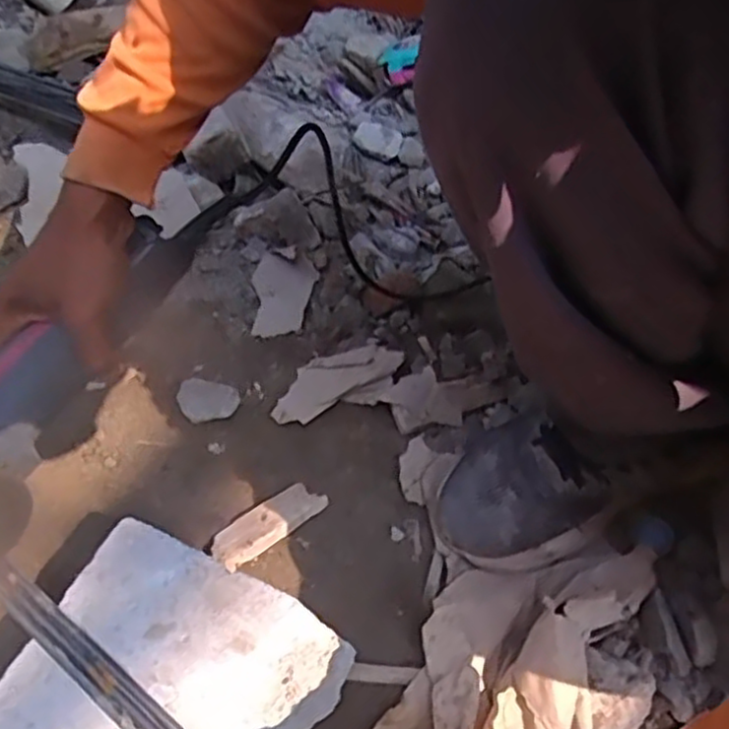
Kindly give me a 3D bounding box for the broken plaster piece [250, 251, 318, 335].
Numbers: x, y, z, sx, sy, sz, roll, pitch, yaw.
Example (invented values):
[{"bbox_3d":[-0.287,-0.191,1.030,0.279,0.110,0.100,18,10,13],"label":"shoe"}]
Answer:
[{"bbox_3d":[-0.091,-0.077,0.745,0.066,0.011,0.100,4,52,7],"label":"broken plaster piece"}]

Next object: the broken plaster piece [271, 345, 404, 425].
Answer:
[{"bbox_3d":[-0.030,0.012,0.663,0.129,0.015,0.058,-24,54,-14],"label":"broken plaster piece"}]

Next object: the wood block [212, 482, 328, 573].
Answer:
[{"bbox_3d":[-0.080,0.131,0.580,0.098,0.021,0.035,-36,58,-22],"label":"wood block"}]

